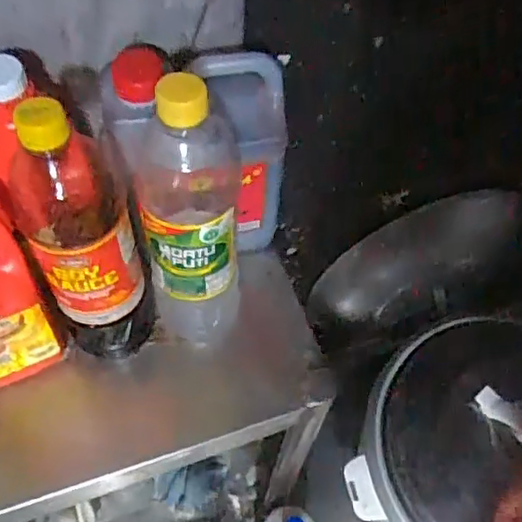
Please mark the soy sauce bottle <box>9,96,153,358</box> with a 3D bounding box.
[{"bbox_3d":[-0.135,-0.004,0.474,0.073,0.250,0.068,-20,62,-16],"label":"soy sauce bottle"}]

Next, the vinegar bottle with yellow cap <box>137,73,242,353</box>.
[{"bbox_3d":[-0.056,-0.033,0.490,0.081,0.277,0.089,-3,59,-6],"label":"vinegar bottle with yellow cap"}]

